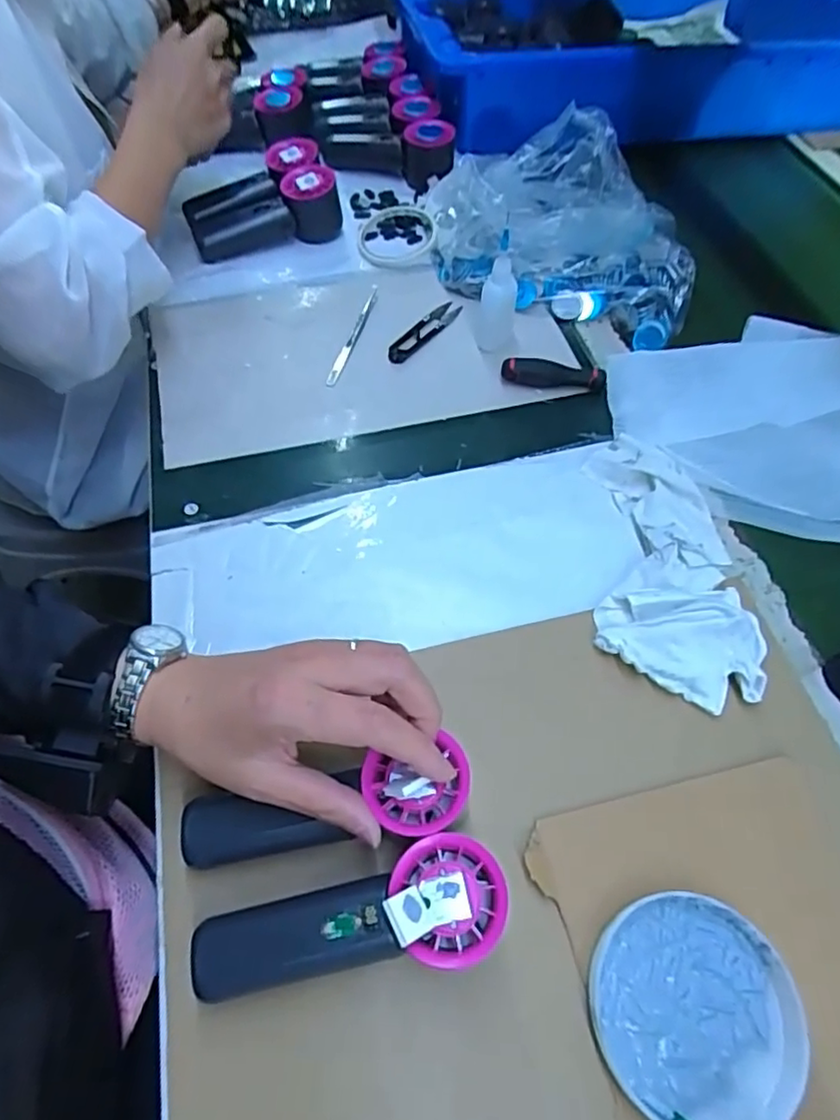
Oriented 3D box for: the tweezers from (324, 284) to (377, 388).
[{"bbox_3d":[-0.061,-0.216,0.589,0.010,0.006,0.132,14,58,8],"label":"tweezers"}]

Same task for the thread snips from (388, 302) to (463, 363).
[{"bbox_3d":[0.004,-0.221,0.593,0.020,0.012,0.100,32,63,18],"label":"thread snips"}]

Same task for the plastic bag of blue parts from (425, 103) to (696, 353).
[{"bbox_3d":[0.141,-0.337,0.620,0.280,0.093,0.186,20,59,11],"label":"plastic bag of blue parts"}]

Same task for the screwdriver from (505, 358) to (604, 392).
[{"bbox_3d":[0.118,-0.164,0.552,0.089,0.020,0.018,3,58,1],"label":"screwdriver"}]

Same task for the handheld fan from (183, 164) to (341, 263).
[{"bbox_3d":[-0.162,-0.360,0.660,0.161,0.064,0.050,-14,58,6],"label":"handheld fan"}]

